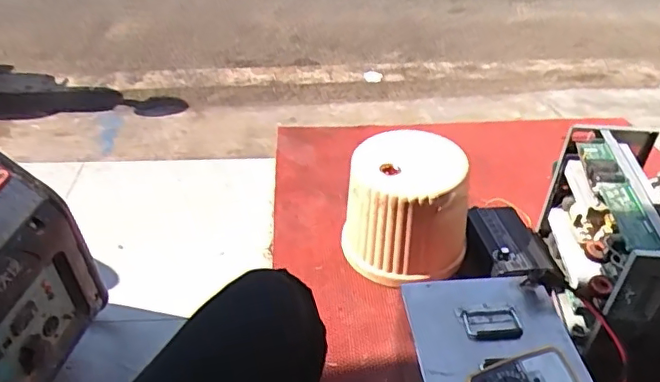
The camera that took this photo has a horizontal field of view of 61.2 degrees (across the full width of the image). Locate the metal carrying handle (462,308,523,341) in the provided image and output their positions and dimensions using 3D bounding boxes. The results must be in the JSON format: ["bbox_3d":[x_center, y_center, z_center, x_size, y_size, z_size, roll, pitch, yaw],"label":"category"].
[{"bbox_3d":[0.278,0.233,0.961,0.095,0.025,0.057,0,40,-2],"label":"metal carrying handle"}]

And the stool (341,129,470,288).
[{"bbox_3d":[0.179,0.044,1.265,0.267,0.263,0.248,12,42,13],"label":"stool"}]

